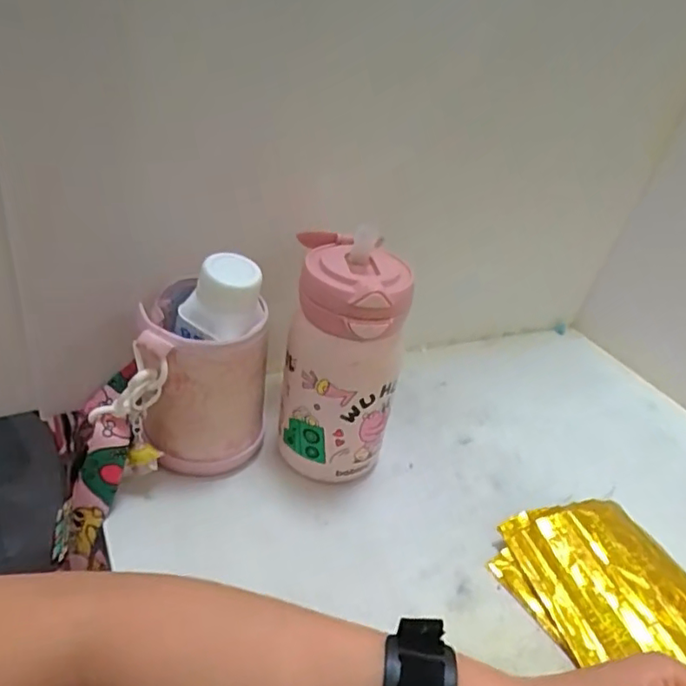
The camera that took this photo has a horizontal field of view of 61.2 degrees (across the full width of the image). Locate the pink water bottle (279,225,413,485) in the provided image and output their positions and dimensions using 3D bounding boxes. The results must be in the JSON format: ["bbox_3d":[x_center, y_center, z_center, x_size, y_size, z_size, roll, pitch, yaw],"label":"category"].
[{"bbox_3d":[-0.003,0.020,0.430,0.081,0.183,0.070,7,34,-1],"label":"pink water bottle"}]

